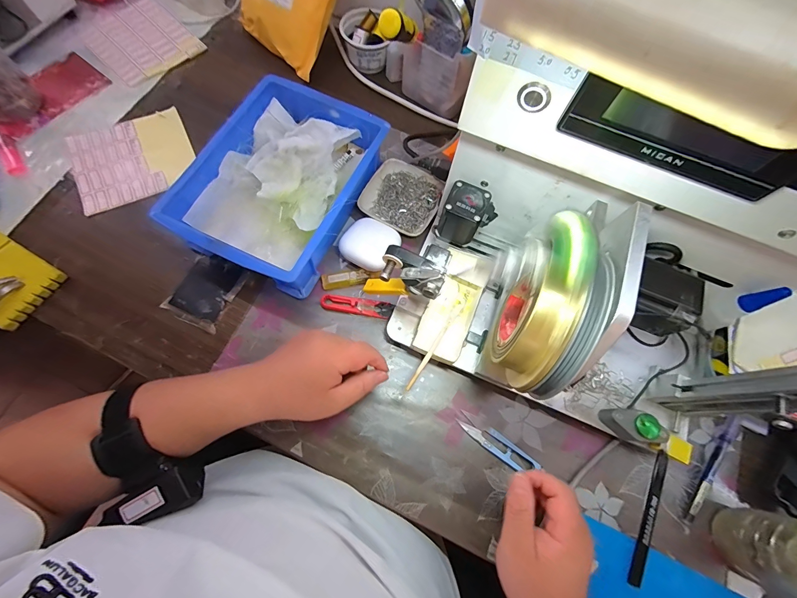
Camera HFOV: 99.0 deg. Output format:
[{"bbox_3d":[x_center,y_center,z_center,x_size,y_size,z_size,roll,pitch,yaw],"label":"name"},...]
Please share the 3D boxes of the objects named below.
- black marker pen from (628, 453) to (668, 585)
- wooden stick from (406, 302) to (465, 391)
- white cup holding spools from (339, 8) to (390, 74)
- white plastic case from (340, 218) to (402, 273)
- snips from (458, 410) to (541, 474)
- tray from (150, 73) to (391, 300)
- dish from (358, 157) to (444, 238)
[{"bbox_3d":[0.247,0.213,0.335,0.011,0.008,0.125,24,71,4],"label":"black marker pen"},{"bbox_3d":[0.042,0.049,0.373,0.009,0.009,0.129,33,55,9],"label":"wooden stick"},{"bbox_3d":[-0.055,-0.396,0.525,0.061,0.053,0.072,-17,72,-8],"label":"white cup holding spools"},{"bbox_3d":[-0.036,-0.070,0.429,0.060,0.020,0.062,31,72,7],"label":"white plastic case"},{"bbox_3d":[0.110,0.161,0.375,0.097,0.009,0.024,32,75,10],"label":"snips"},{"bbox_3d":[-0.139,-0.144,0.428,0.182,0.071,0.249,26,71,6],"label":"tray"},{"bbox_3d":[0.006,-0.137,0.459,0.098,0.019,0.095,29,72,6],"label":"dish"}]

